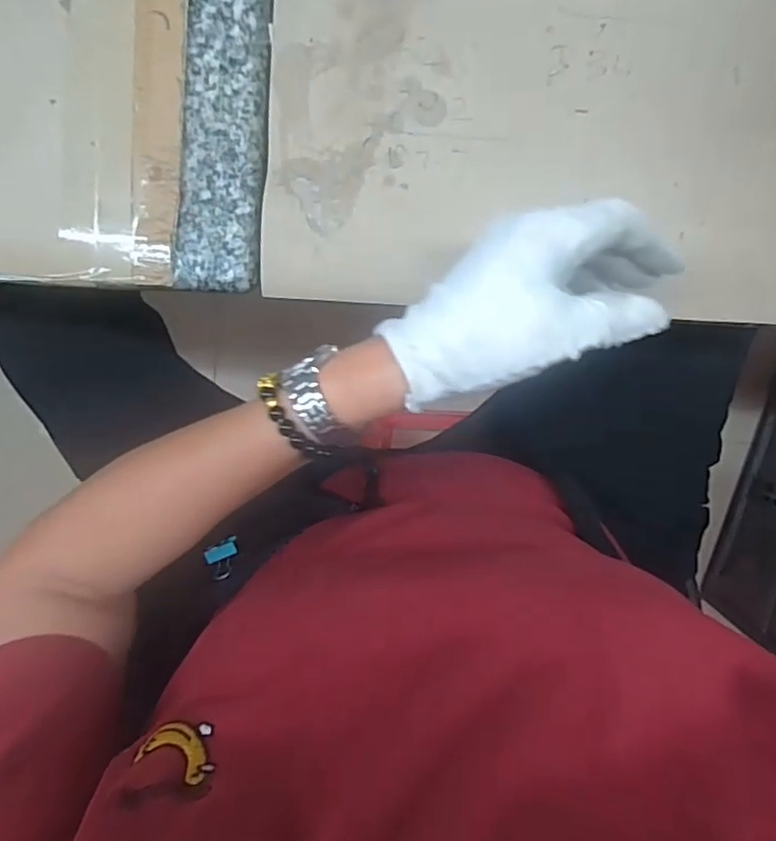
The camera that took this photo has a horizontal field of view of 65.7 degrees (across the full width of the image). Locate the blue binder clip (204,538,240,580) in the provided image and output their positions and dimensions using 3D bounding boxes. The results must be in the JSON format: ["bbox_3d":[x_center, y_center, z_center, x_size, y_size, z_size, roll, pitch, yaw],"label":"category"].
[{"bbox_3d":[-0.100,0.086,0.372,0.020,0.011,0.022,-27,75,-16],"label":"blue binder clip"}]

